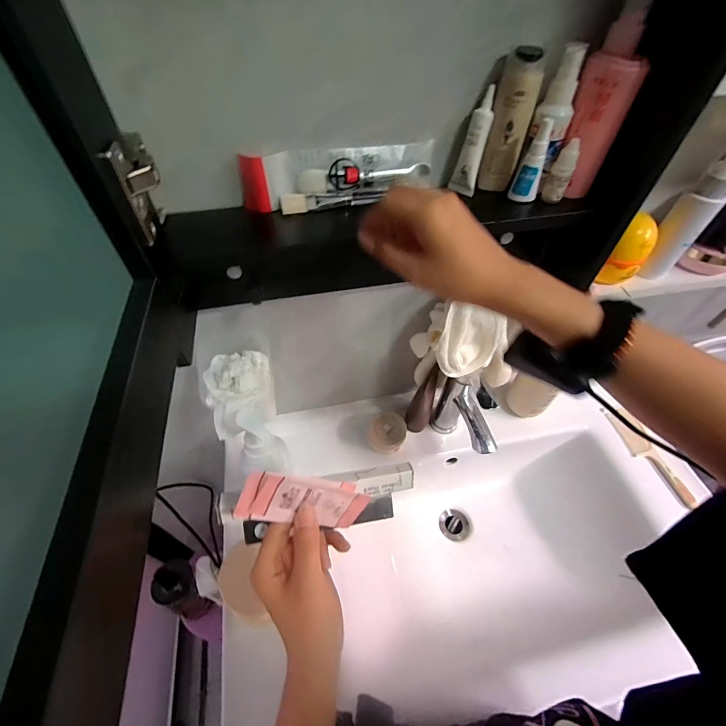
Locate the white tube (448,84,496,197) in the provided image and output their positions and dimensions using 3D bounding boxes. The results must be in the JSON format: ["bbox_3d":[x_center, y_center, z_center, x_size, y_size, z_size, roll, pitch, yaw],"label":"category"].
[{"bbox_3d":[0.110,-0.218,0.359,0.027,0.089,0.019,15,39,10],"label":"white tube"}]

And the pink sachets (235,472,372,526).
[{"bbox_3d":[-0.043,0.103,0.271,0.092,0.040,0.010,22,17,-24],"label":"pink sachets"}]

